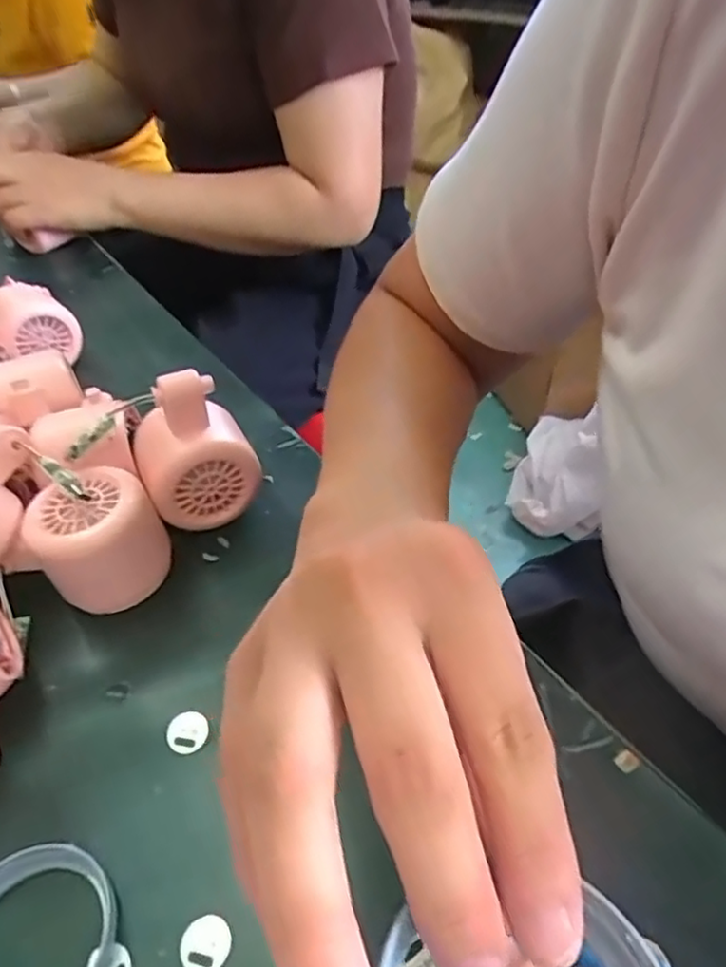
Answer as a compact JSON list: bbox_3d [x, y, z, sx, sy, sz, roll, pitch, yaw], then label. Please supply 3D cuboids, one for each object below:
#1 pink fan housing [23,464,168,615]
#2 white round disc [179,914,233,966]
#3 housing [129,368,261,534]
[{"bbox_3d":[-0.129,0.030,0.319,0.057,0.053,0.053,-28,47,-21],"label":"pink fan housing"},{"bbox_3d":[-0.053,0.154,0.215,0.017,0.004,0.016,-4,43,3],"label":"white round disc"},{"bbox_3d":[-0.090,-0.017,0.341,0.055,0.086,0.048,-23,45,-16],"label":"housing"}]

